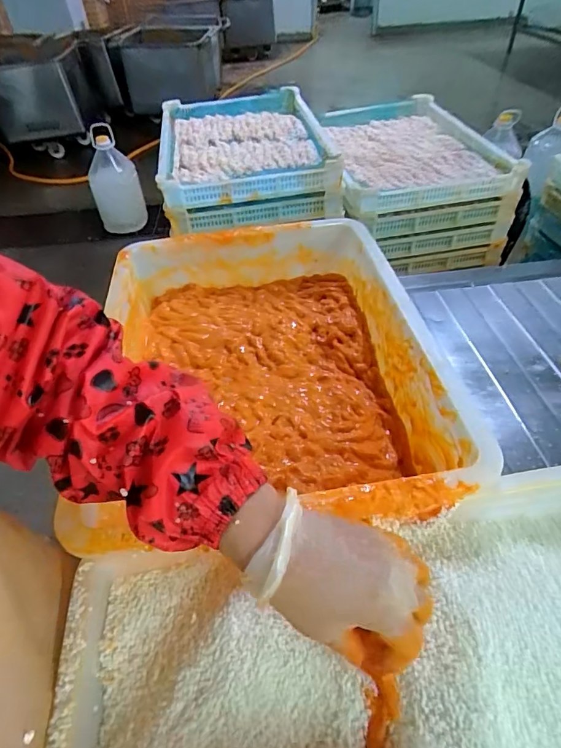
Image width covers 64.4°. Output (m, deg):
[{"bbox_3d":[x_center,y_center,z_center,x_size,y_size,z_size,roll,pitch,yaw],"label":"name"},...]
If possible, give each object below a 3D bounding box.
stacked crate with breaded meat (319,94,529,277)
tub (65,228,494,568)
[{"bbox_3d":[0.342,-0.569,1.249,0.413,0.207,0.669,-3,46,1],"label":"stacked crate with breaded meat"},{"bbox_3d":[-0.021,-0.015,0.568,0.371,0.148,0.497,-8,46,-3],"label":"tub"}]

